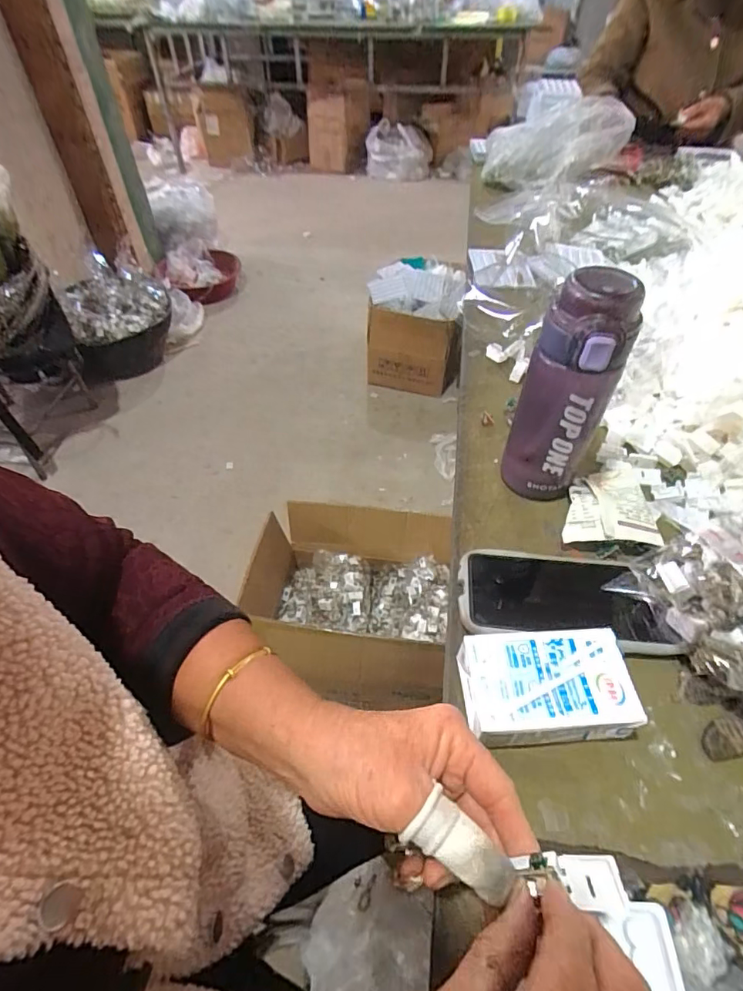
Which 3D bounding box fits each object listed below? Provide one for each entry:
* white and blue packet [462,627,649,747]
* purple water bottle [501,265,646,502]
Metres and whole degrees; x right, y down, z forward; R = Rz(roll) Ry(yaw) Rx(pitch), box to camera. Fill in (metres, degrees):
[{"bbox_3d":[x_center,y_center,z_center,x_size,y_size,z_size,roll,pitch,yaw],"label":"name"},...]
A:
[{"bbox_3d":[0.119,0.134,0.340,0.107,0.035,0.067,-2,48,-2],"label":"white and blue packet"},{"bbox_3d":[0.164,-0.081,0.421,0.068,0.207,0.067,20,51,17],"label":"purple water bottle"}]

